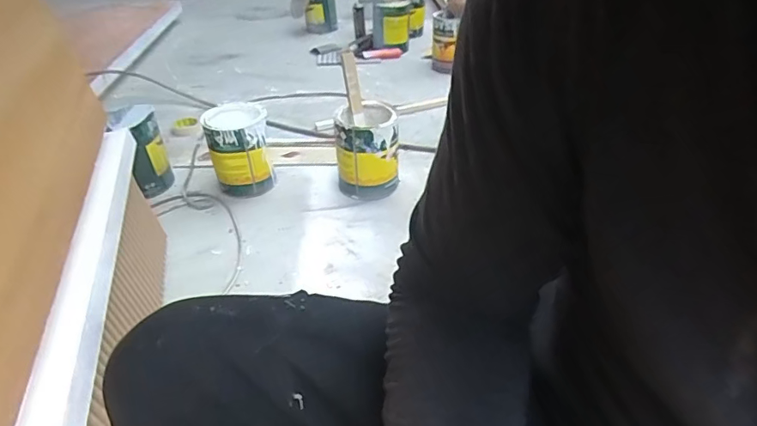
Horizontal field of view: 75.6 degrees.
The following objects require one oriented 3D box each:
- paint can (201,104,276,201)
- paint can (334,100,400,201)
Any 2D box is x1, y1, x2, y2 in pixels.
[{"bbox_3d":[-0.372,-0.168,1.314,0.158,0.203,0.152,-12,38,-15],"label":"paint can"},{"bbox_3d":[-0.029,-0.148,1.261,0.157,0.220,0.178,-3,36,-3],"label":"paint can"}]

